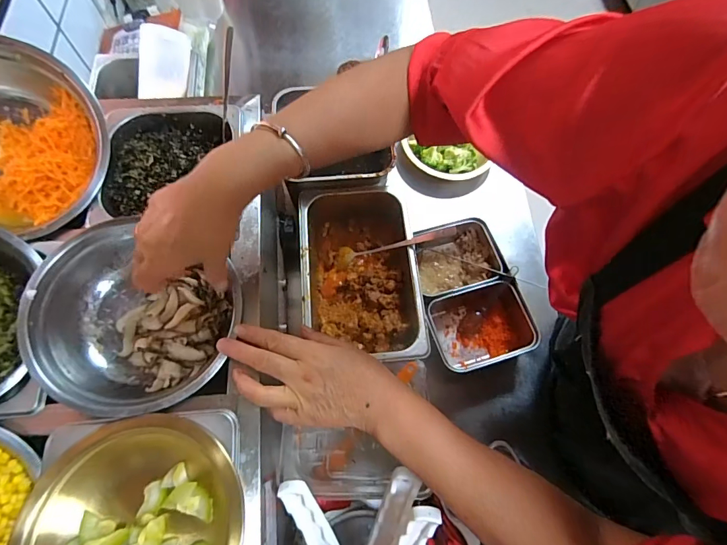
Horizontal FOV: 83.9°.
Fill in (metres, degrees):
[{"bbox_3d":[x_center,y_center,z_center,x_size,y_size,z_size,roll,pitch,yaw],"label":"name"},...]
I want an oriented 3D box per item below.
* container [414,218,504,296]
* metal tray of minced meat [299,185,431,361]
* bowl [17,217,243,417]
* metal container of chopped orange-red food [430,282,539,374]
[{"bbox_3d":[0.144,-0.020,0.641,0.127,0.058,0.112,-9,66,-5],"label":"container"},{"bbox_3d":[-0.007,0.004,0.594,0.163,0.080,0.268,-7,66,-4],"label":"metal tray of minced meat"},{"bbox_3d":[-0.215,0.043,0.391,0.179,0.070,0.172,0,66,-1],"label":"bowl"},{"bbox_3d":[0.170,0.083,0.603,0.141,0.062,0.115,-14,66,-7],"label":"metal container of chopped orange-red food"}]

